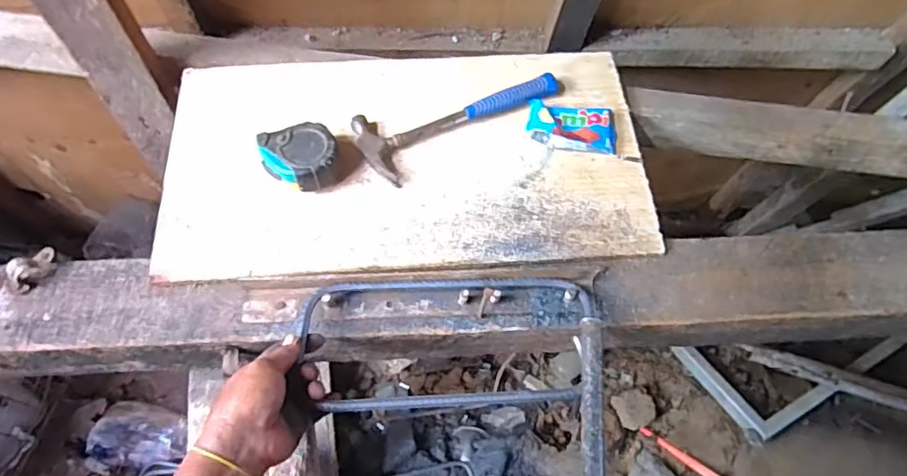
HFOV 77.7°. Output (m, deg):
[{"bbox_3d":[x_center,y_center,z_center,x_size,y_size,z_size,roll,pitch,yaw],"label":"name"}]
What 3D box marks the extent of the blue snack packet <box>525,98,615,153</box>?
[{"bbox_3d":[0.147,-0.138,0.691,0.106,0.014,0.067,3,64,-2],"label":"blue snack packet"}]

